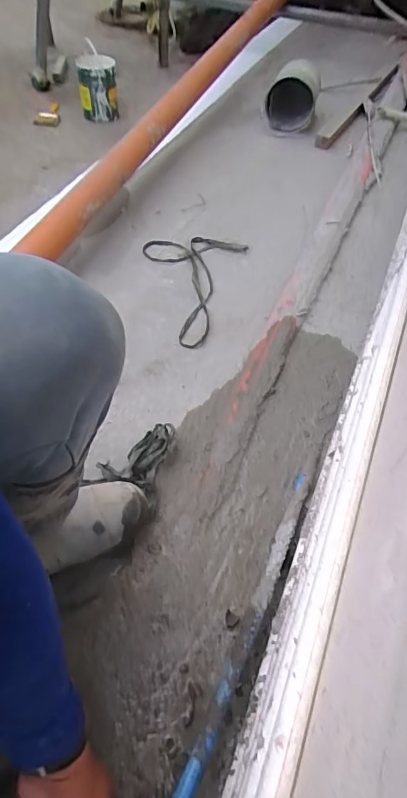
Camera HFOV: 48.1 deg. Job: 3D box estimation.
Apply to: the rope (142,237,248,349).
[{"bbox_3d":[-0.058,-0.302,1.125,0.244,0.023,0.403,15,54,9],"label":"rope"}]

